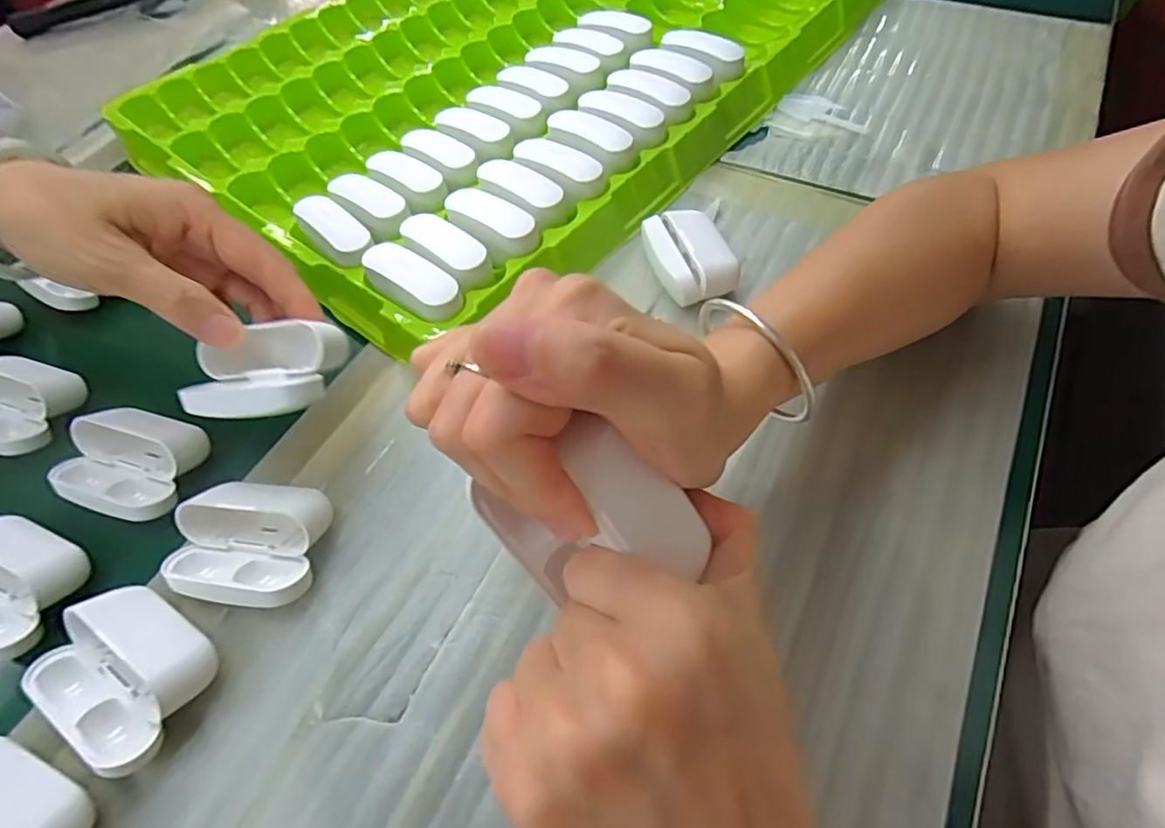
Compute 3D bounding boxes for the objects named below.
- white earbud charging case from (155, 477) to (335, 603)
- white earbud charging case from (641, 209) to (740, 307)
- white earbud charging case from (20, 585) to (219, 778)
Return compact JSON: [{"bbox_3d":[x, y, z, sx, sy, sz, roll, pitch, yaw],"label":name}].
[{"bbox_3d":[-0.149,0.056,0.256,0.066,0.026,0.052,4,58,7],"label":"white earbud charging case"},{"bbox_3d":[0.063,-0.092,0.338,0.045,0.021,0.061,-12,57,-4],"label":"white earbud charging case"},{"bbox_3d":[-0.184,0.102,0.230,0.066,0.027,0.051,24,62,18],"label":"white earbud charging case"}]

